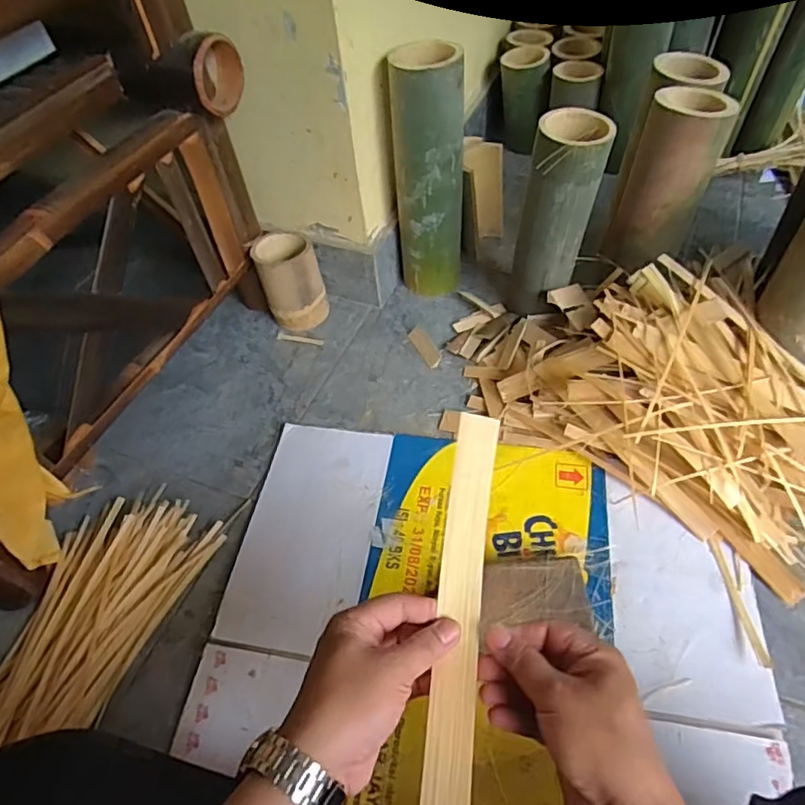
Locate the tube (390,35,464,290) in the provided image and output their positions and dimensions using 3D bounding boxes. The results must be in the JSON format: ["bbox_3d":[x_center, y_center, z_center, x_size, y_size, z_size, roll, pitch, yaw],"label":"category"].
[{"bbox_3d":[0.038,-0.304,0.799,0.089,0.323,0.082,-6,51,0],"label":"tube"}]

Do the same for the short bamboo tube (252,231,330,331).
[{"bbox_3d":[-0.161,-0.174,0.846,0.087,0.126,0.079,-15,51,-7],"label":"short bamboo tube"}]

